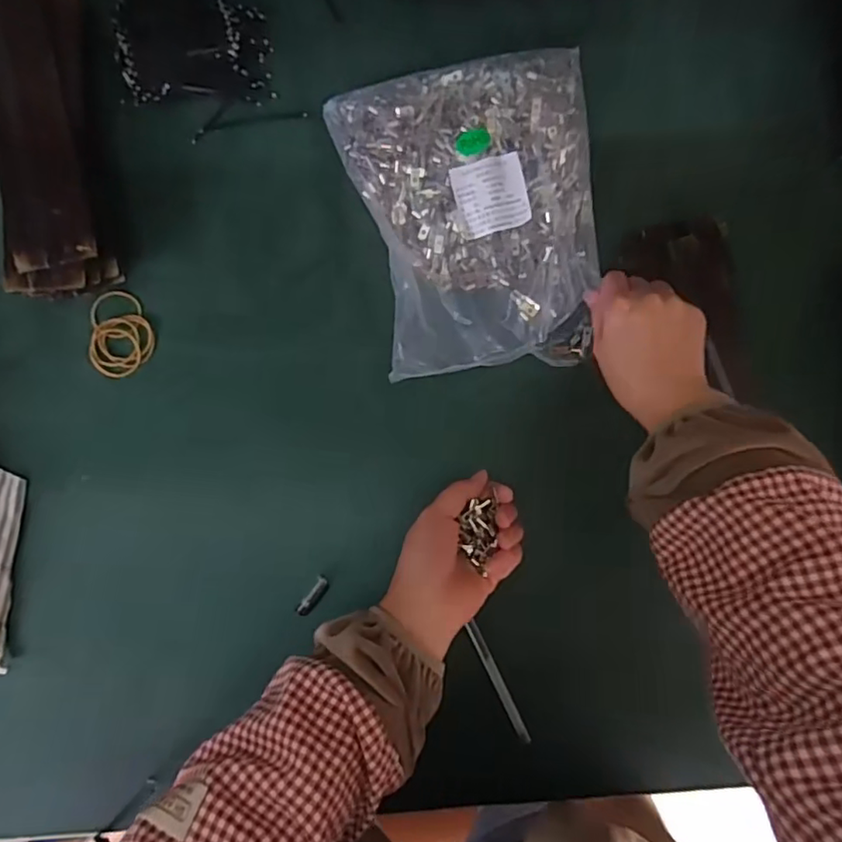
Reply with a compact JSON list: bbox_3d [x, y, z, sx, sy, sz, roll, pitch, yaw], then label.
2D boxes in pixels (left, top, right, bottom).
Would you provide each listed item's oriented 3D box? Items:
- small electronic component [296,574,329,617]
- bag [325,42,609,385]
[{"bbox_3d":[-0.092,0.149,0.500,0.012,0.008,0.036,35,86,2],"label":"small electronic component"},{"bbox_3d":[0.052,-0.176,0.500,0.205,0.056,0.258,-10,85,-6],"label":"bag"}]

